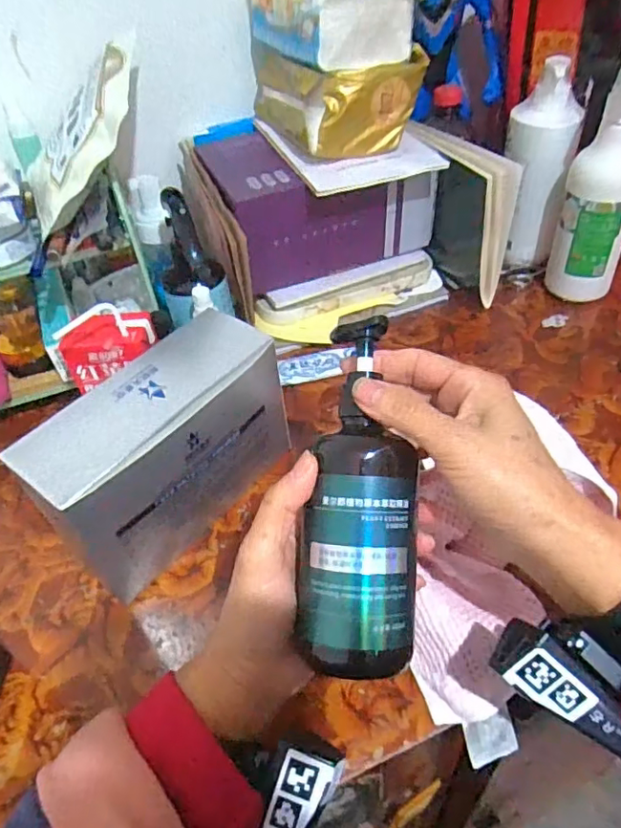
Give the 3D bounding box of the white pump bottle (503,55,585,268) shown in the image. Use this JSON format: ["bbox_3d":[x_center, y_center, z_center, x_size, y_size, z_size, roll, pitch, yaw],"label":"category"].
[{"bbox_3d":[0.225,-0.234,0.572,0.065,0.195,0.056,10,47,17],"label":"white pump bottle"}]

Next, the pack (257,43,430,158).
[{"bbox_3d":[0.021,-0.313,0.550,0.121,0.073,0.165,-19,46,-12],"label":"pack"}]

